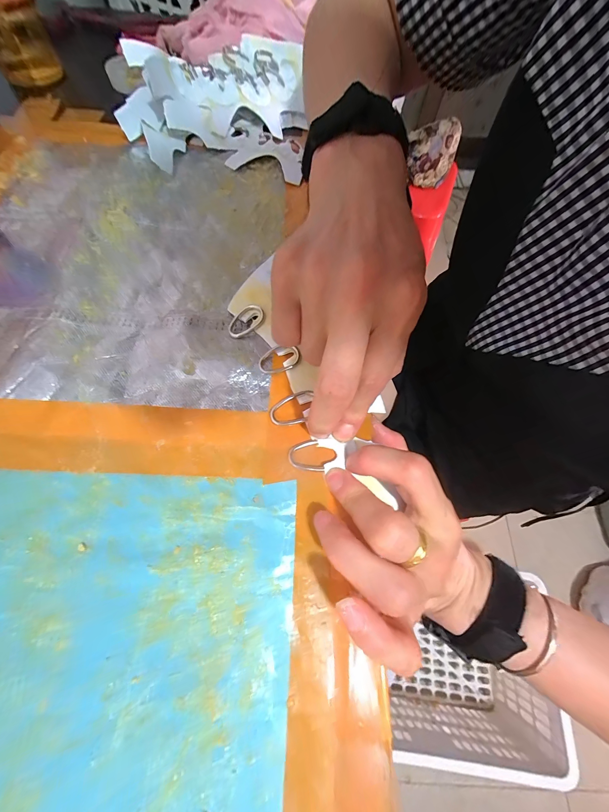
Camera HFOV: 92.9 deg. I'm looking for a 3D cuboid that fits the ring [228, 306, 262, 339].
[{"bbox_3d":[-0.043,-0.061,0.209,0.029,0.004,0.019,-41,73,-5],"label":"ring"}]

